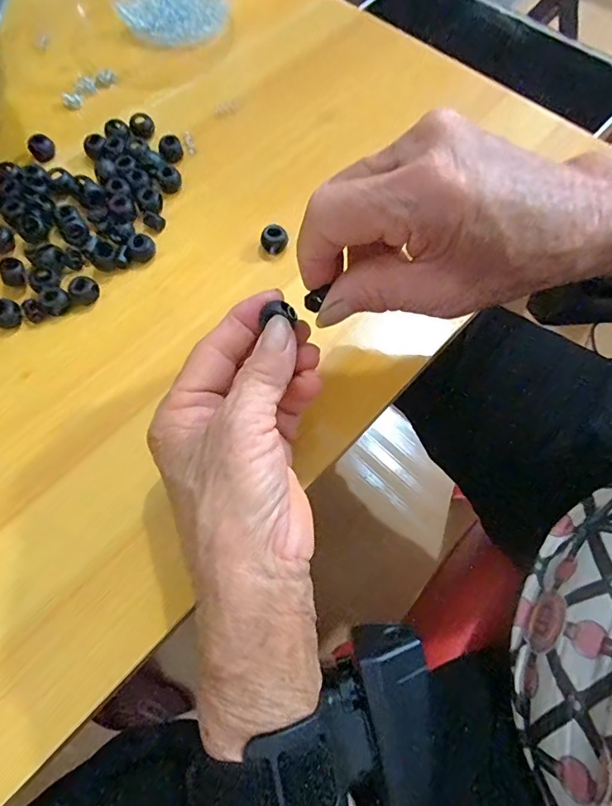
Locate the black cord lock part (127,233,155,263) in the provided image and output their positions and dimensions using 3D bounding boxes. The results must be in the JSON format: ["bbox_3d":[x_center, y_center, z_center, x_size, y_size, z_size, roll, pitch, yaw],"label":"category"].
[{"bbox_3d":[-0.107,-0.102,0.300,0.015,0.010,0.014,0,67,1],"label":"black cord lock part"}]

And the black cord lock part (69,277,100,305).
[{"bbox_3d":[-0.139,-0.070,0.289,0.013,0.010,0.016,29,70,13],"label":"black cord lock part"}]

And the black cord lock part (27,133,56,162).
[{"bbox_3d":[-0.193,-0.186,0.335,0.017,0.011,0.016,0,67,1],"label":"black cord lock part"}]

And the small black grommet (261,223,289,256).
[{"bbox_3d":[-0.021,-0.107,0.305,0.017,0.017,0.013,0,67,1],"label":"small black grommet"}]

